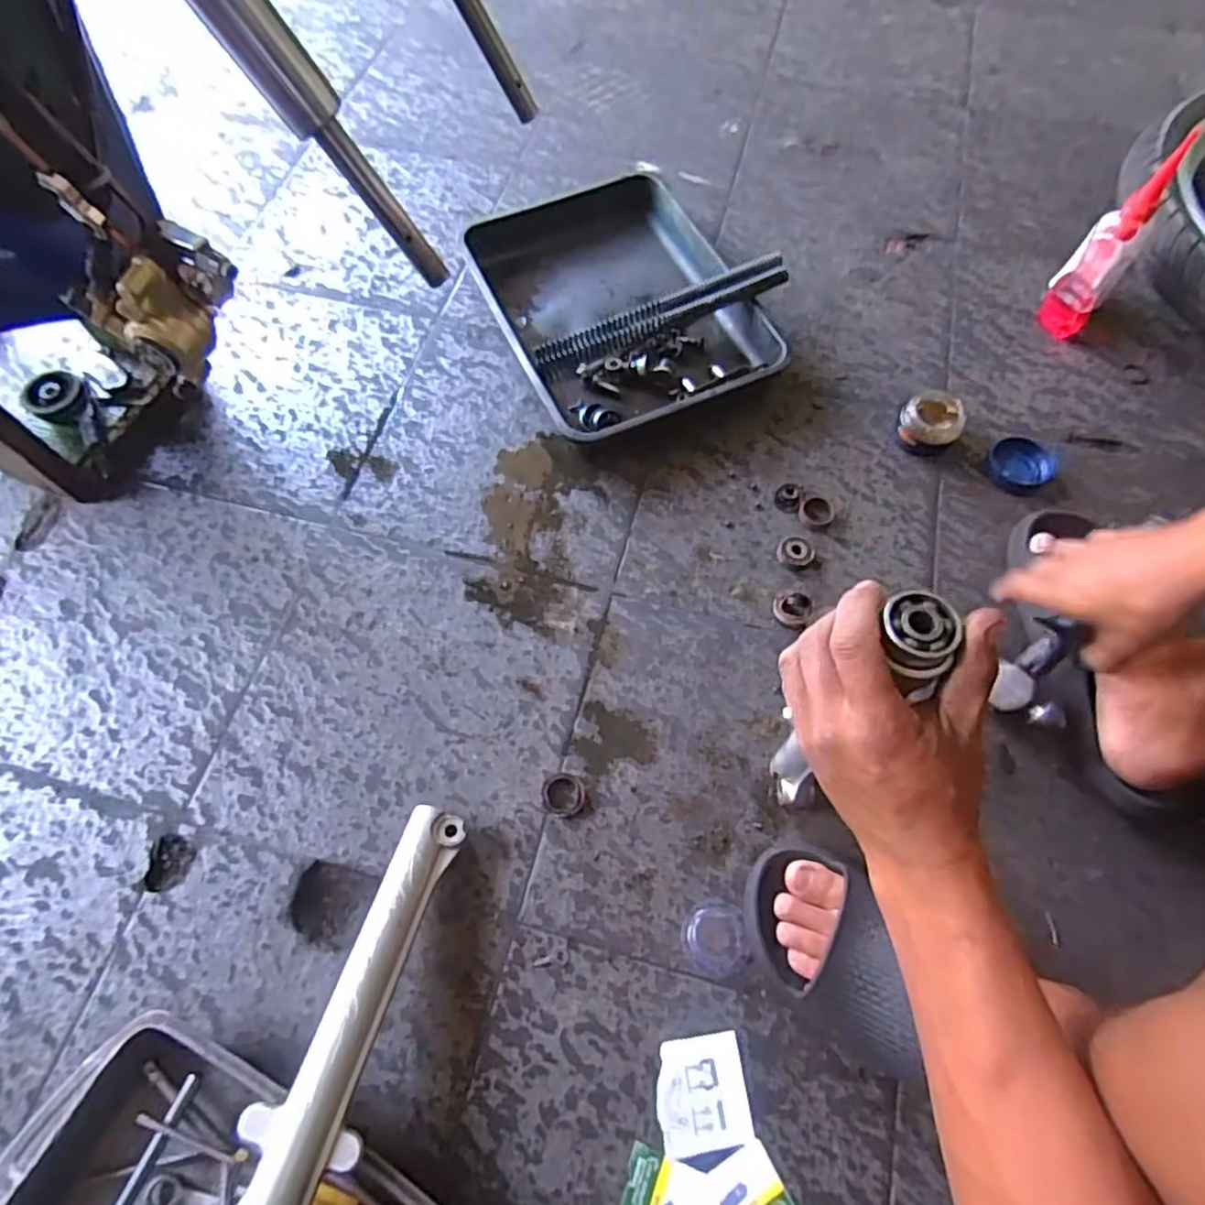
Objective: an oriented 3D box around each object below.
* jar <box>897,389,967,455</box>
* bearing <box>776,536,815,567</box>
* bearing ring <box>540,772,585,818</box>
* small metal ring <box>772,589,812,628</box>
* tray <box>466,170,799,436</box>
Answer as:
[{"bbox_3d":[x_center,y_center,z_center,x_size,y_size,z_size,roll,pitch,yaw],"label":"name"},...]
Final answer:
[{"bbox_3d":[0.350,-0.191,0.718,0.061,0.031,0.071,31,69,13],"label":"jar"},{"bbox_3d":[0.191,-0.050,0.663,0.035,0.006,0.033,0,66,0],"label":"bearing"},{"bbox_3d":[-0.033,0.162,0.566,0.037,0.009,0.035,0,66,0],"label":"bearing ring"},{"bbox_3d":[0.181,0.005,0.636,0.033,0.016,0.036,0,66,0],"label":"small metal ring"},{"bbox_3d":[0.031,-0.348,0.774,0.297,0.065,0.345,-22,67,-9],"label":"tray"}]

